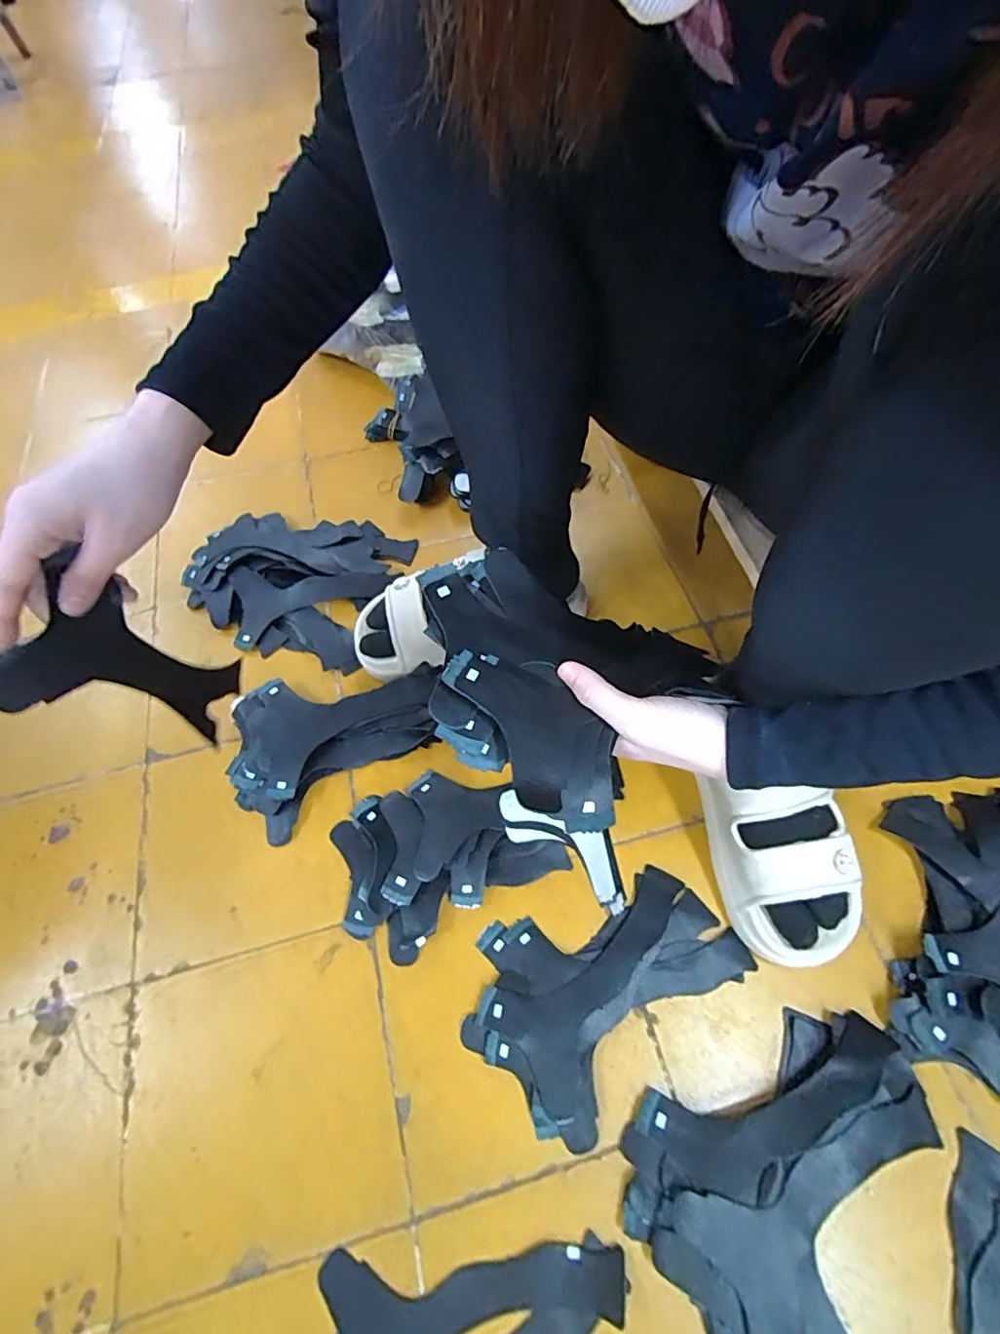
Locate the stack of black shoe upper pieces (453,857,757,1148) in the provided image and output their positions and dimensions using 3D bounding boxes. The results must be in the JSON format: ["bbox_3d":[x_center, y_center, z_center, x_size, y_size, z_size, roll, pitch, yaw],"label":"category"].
[{"bbox_3d":[0.078,0.245,0.442,0.210,0.020,0.149,-36,66,-16],"label":"stack of black shoe upper pieces"}]

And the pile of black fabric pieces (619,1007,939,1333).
[{"bbox_3d":[0.194,0.335,0.384,0.155,0.020,0.217,37,69,20],"label":"pile of black fabric pieces"}]

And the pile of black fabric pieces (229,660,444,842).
[{"bbox_3d":[-0.157,0.072,0.543,0.203,0.027,0.146,-15,61,-6],"label":"pile of black fabric pieces"}]

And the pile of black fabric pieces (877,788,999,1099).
[{"bbox_3d":[0.395,0.208,0.442,0.140,0.029,0.222,13,62,9],"label":"pile of black fabric pieces"}]

